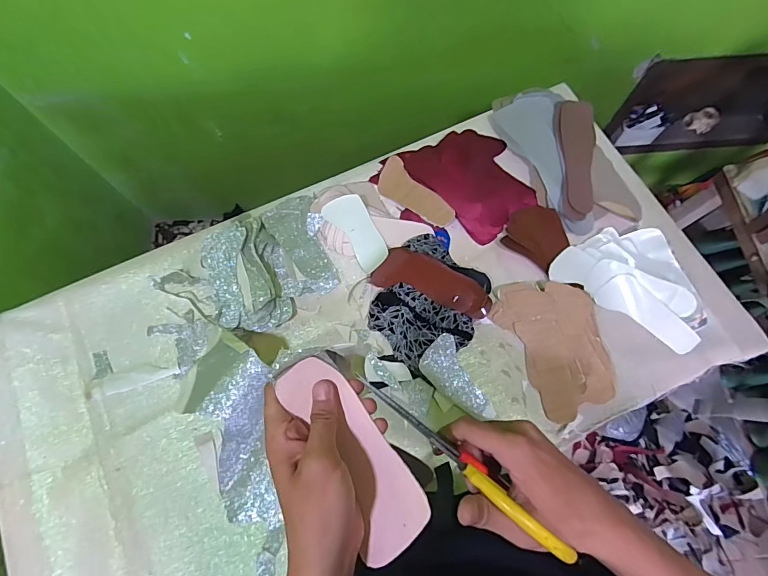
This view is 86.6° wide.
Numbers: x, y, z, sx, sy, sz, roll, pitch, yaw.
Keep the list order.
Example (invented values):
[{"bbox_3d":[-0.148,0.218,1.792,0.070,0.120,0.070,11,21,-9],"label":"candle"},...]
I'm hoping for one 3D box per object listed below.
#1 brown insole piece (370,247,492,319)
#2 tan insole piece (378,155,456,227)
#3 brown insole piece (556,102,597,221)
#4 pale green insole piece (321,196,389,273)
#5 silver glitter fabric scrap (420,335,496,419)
[{"bbox_3d":[0.084,-0.012,0.686,0.198,0.013,0.073,18,89,7],"label":"brown insole piece"},{"bbox_3d":[0.055,-0.172,0.766,0.166,0.013,0.066,47,104,11],"label":"tan insole piece"},{"bbox_3d":[0.365,-0.245,0.771,0.091,0.014,0.241,10,76,-17],"label":"brown insole piece"},{"bbox_3d":[-0.045,-0.104,0.729,0.070,0.009,0.154,-40,73,12],"label":"pale green insole piece"},{"bbox_3d":[0.115,0.153,0.660,0.070,0.018,0.146,-28,73,-9],"label":"silver glitter fabric scrap"}]

